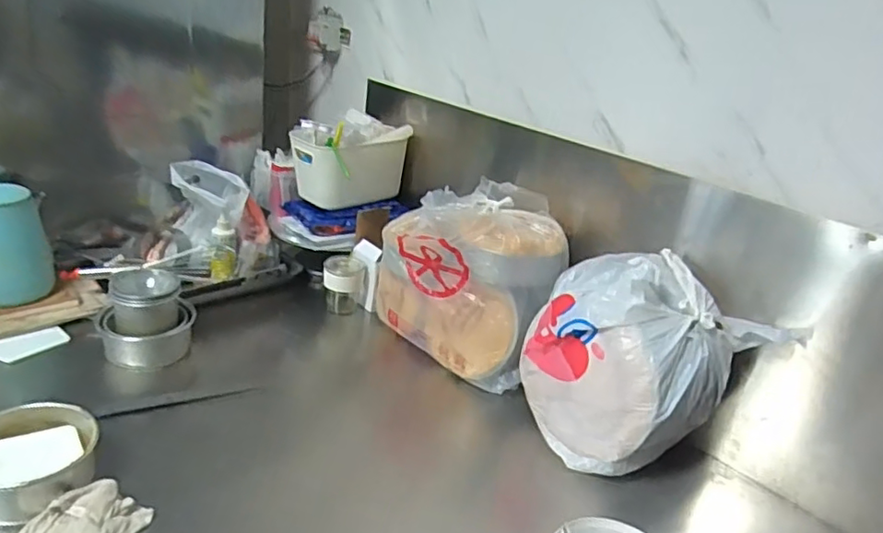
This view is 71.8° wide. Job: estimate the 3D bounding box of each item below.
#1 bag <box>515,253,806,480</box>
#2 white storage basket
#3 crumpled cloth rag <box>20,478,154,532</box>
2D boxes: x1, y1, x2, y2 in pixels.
[{"bbox_3d":[0.305,0.149,0.995,0.347,0.299,0.213,25,30,34],"label":"bag"},{"bbox_3d":[-0.210,-0.246,1.411,0.160,0.169,0.224,25,30,33],"label":"white storage basket"},{"bbox_3d":[-0.442,0.318,0.748,0.086,0.045,0.150,26,30,34],"label":"crumpled cloth rag"}]

